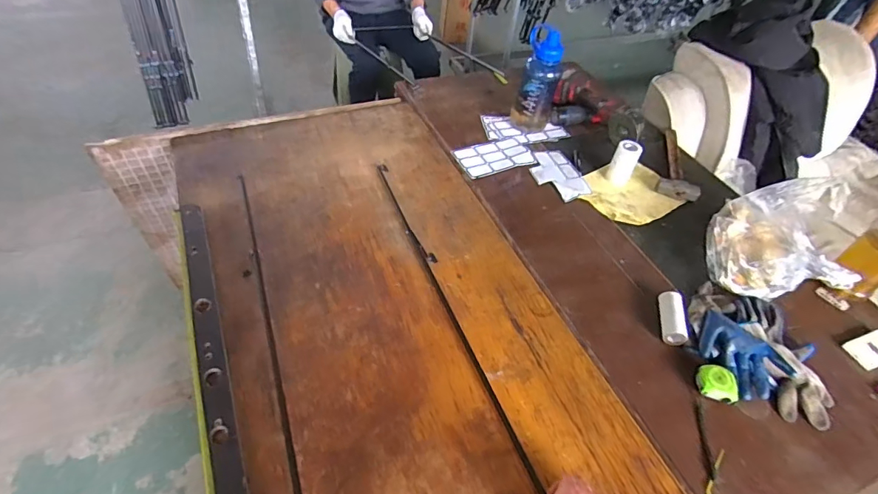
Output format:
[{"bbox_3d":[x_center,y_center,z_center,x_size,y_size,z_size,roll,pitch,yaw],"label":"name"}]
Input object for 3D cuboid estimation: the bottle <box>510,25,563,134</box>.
[{"bbox_3d":[0.270,-0.450,1.247,0.105,0.250,0.099,18,48,10],"label":"bottle"}]

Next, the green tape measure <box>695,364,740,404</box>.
[{"bbox_3d":[0.476,0.232,0.791,0.055,0.035,0.056,3,47,-4],"label":"green tape measure"}]

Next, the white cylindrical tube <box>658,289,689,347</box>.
[{"bbox_3d":[0.440,0.130,0.876,0.033,0.034,0.113,11,47,3],"label":"white cylindrical tube"}]

